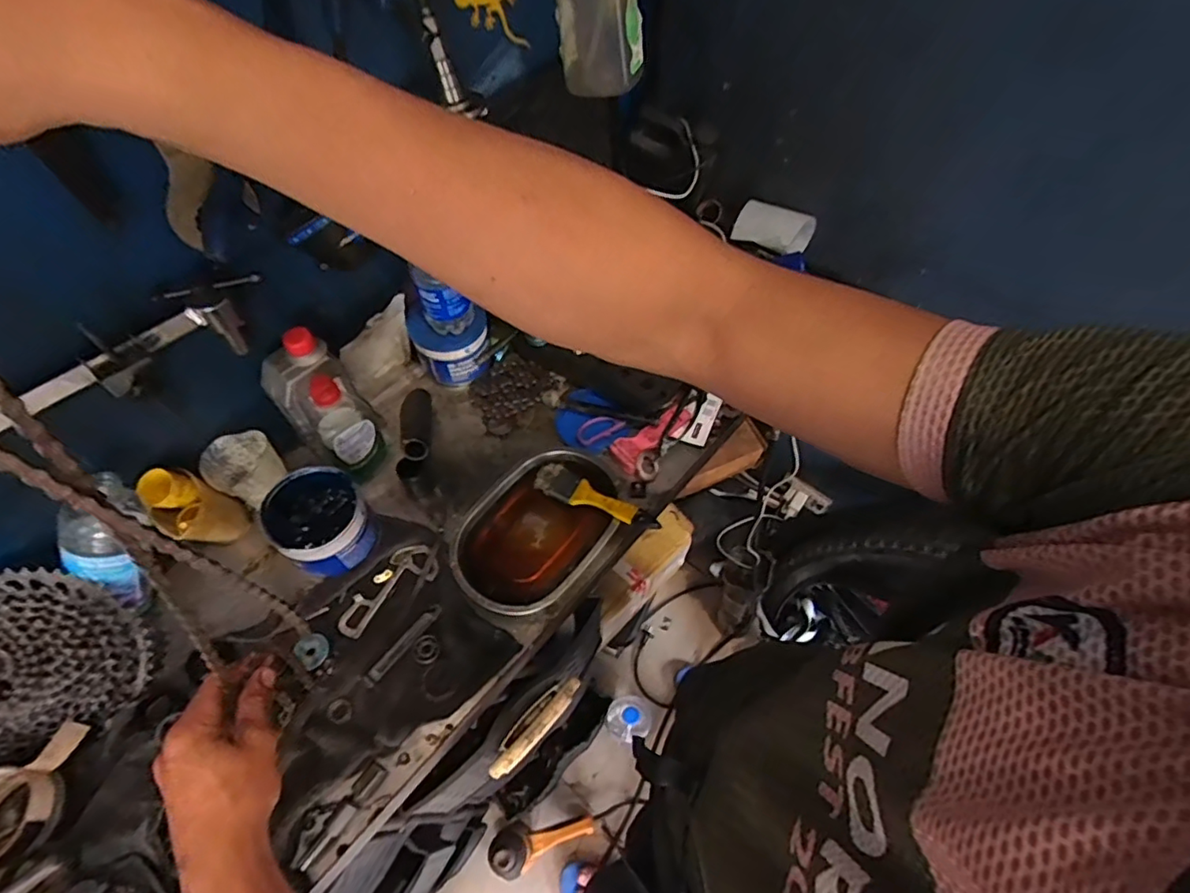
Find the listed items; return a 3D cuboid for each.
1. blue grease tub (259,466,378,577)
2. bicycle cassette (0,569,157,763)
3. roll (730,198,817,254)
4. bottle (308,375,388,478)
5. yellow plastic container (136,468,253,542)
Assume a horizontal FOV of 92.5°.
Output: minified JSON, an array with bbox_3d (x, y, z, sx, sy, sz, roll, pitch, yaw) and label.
[{"bbox_3d":[-0.312,0.085,0.656,0.094,0.087,0.111,-37,65,-20],"label":"blue grease tub"},{"bbox_3d":[-0.552,0.209,0.538,0.192,0.051,0.173,-24,98,-20],"label":"bicycle cassette"},{"bbox_3d":[0.274,-0.331,0.873,0.117,0.057,0.061,18,60,11],"label":"roll"},{"bbox_3d":[-0.307,-0.029,0.693,0.067,0.158,0.054,-34,64,-19],"label":"bottle"},{"bbox_3d":[-0.454,0.071,0.647,0.062,0.103,0.067,26,62,16],"label":"yellow plastic container"}]

